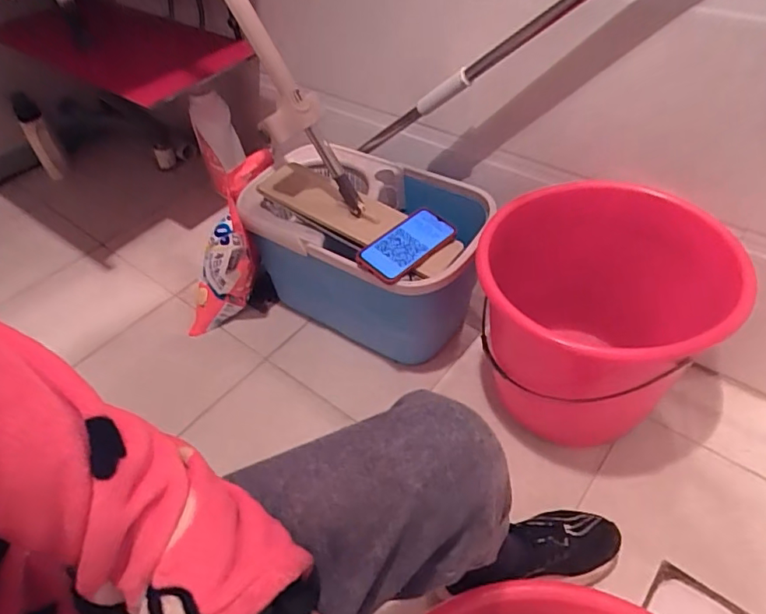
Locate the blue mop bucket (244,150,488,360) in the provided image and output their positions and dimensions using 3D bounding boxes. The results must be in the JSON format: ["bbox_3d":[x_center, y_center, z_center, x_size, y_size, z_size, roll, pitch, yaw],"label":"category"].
[{"bbox_3d":[-0.030,-0.102,1.061,0.477,0.318,0.289,26,53,27],"label":"blue mop bucket"}]

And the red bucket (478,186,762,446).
[{"bbox_3d":[0.331,0.025,0.848,0.326,0.318,0.348,-3,46,3],"label":"red bucket"}]

